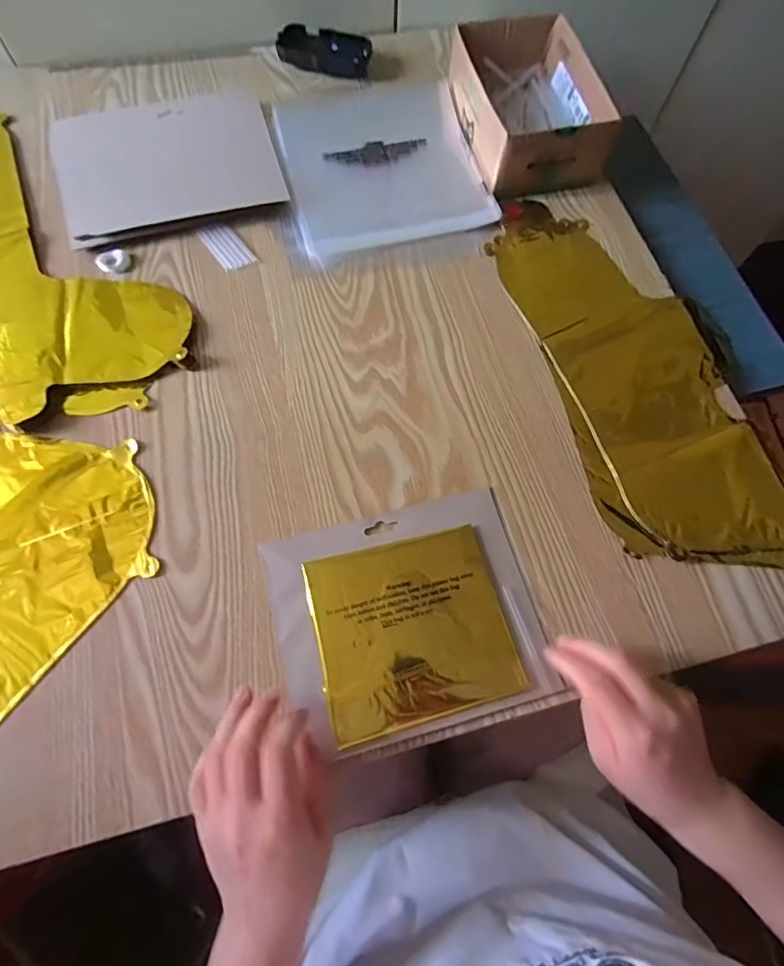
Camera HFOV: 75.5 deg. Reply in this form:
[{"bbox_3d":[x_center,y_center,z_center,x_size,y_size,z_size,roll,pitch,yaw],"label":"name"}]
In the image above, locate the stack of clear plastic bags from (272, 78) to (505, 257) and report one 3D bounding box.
[{"bbox_3d":[-0.018,-0.371,0.559,0.206,0.015,0.252,-14,69,-6],"label":"stack of clear plastic bags"}]

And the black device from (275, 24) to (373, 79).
[{"bbox_3d":[-0.080,-0.517,0.603,0.108,0.024,0.051,4,69,0],"label":"black device"}]

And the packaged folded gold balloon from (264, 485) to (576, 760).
[{"bbox_3d":[0.012,0.098,0.384,0.195,0.012,0.160,-14,70,-7],"label":"packaged folded gold balloon"}]

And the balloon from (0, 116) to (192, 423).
[{"bbox_3d":[-0.392,-0.204,0.482,0.227,0.013,0.419,-41,75,-15],"label":"balloon"}]

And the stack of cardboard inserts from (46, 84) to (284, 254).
[{"bbox_3d":[-0.236,-0.345,0.538,0.217,0.011,0.183,-19,70,-8],"label":"stack of cardboard inserts"}]

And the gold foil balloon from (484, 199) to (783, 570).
[{"bbox_3d":[0.236,-0.113,0.469,0.184,0.012,0.406,-13,69,-6],"label":"gold foil balloon"}]

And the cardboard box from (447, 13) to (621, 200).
[{"bbox_3d":[0.146,-0.420,0.560,0.135,0.068,0.203,-11,69,-5],"label":"cardboard box"}]

